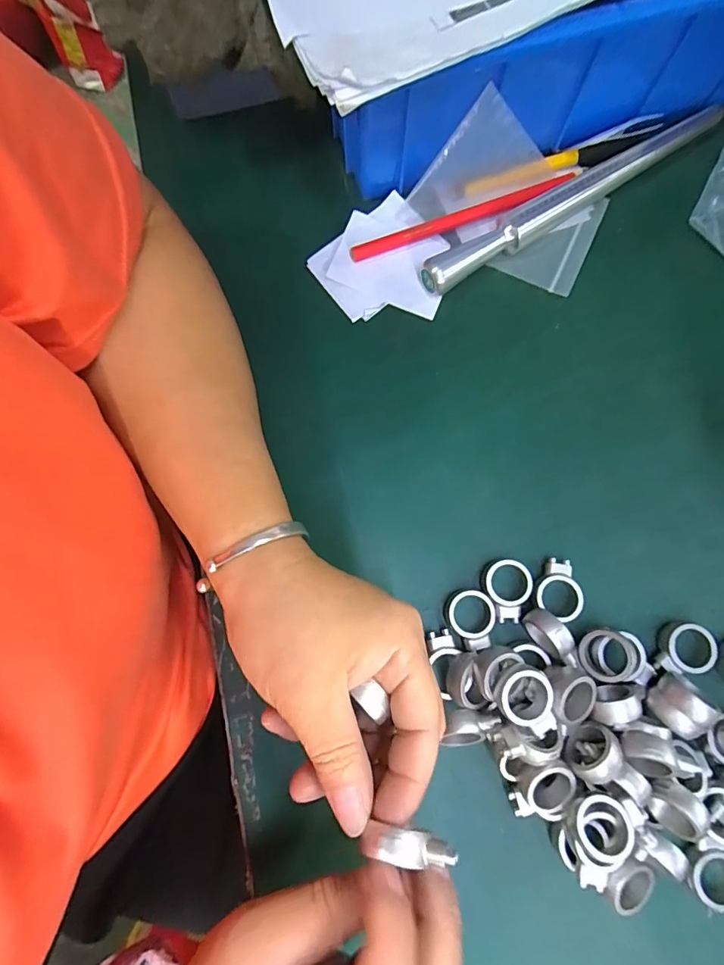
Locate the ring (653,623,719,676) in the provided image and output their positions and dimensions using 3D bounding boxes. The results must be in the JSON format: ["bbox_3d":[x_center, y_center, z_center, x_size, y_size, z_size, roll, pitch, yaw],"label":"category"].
[{"bbox_3d":[0.174,0.091,0.242,0.026,0.009,0.028,0,78,0],"label":"ring"}]

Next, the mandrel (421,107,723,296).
[{"bbox_3d":[0.138,-0.184,0.293,0.229,0.022,0.018,-32,80,-7],"label":"mandrel"}]

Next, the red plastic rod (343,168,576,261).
[{"bbox_3d":[0.067,-0.170,0.289,0.153,0.013,0.014,-20,79,-5],"label":"red plastic rod"}]

